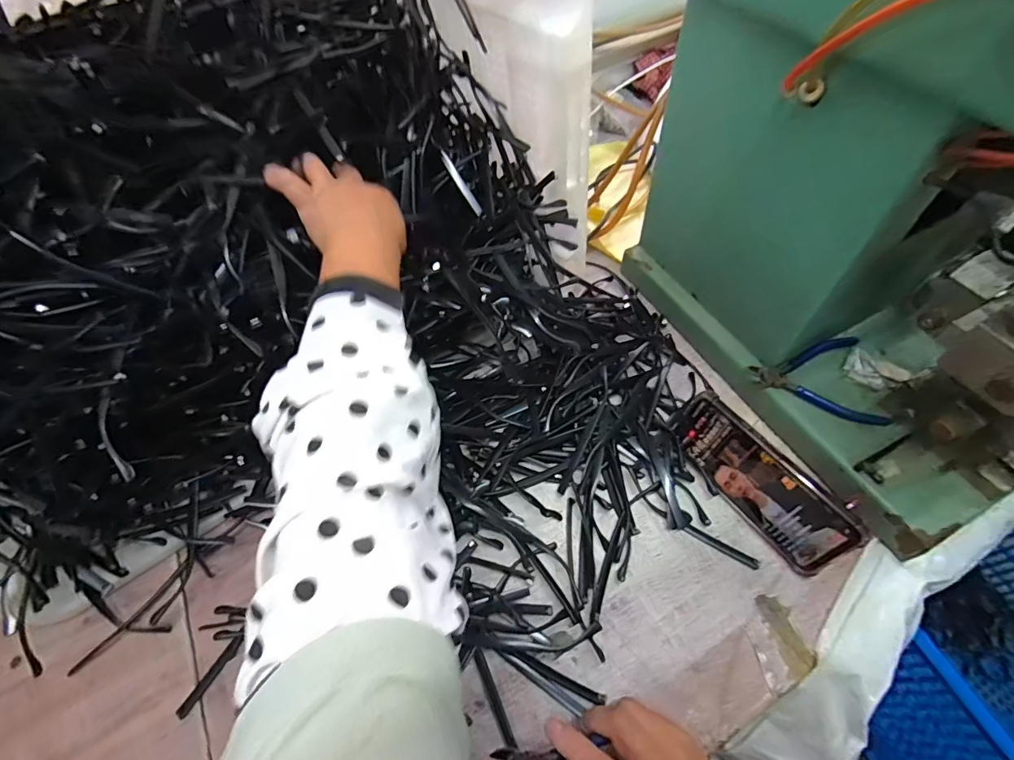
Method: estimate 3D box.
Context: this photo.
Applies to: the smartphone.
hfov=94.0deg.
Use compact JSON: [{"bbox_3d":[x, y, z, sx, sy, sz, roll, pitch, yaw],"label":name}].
[{"bbox_3d":[0.220,0.085,0.421,0.018,0.080,0.173,-21,56,-31],"label":"smartphone"}]

